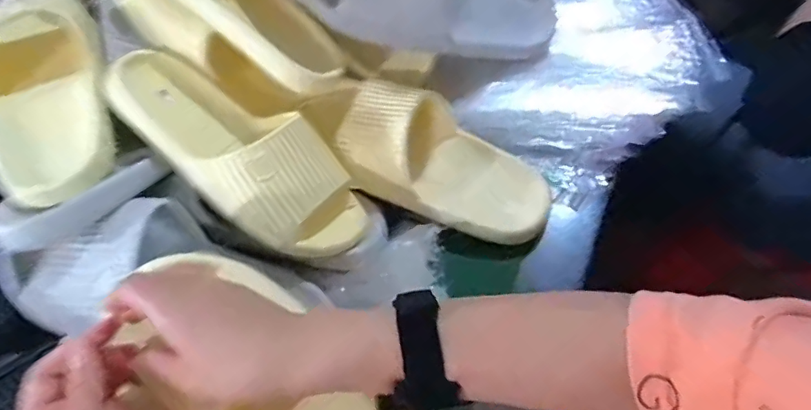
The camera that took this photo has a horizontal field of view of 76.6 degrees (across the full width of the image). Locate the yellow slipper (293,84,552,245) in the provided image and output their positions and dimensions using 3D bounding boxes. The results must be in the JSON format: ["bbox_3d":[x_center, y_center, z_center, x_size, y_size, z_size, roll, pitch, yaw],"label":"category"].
[{"bbox_3d":[0.032,-0.042,0.485,0.221,0.064,0.097,28,67,-2],"label":"yellow slipper"}]

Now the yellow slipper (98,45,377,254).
[{"bbox_3d":[-0.142,-0.046,0.445,0.250,0.064,0.102,37,69,-4],"label":"yellow slipper"}]

